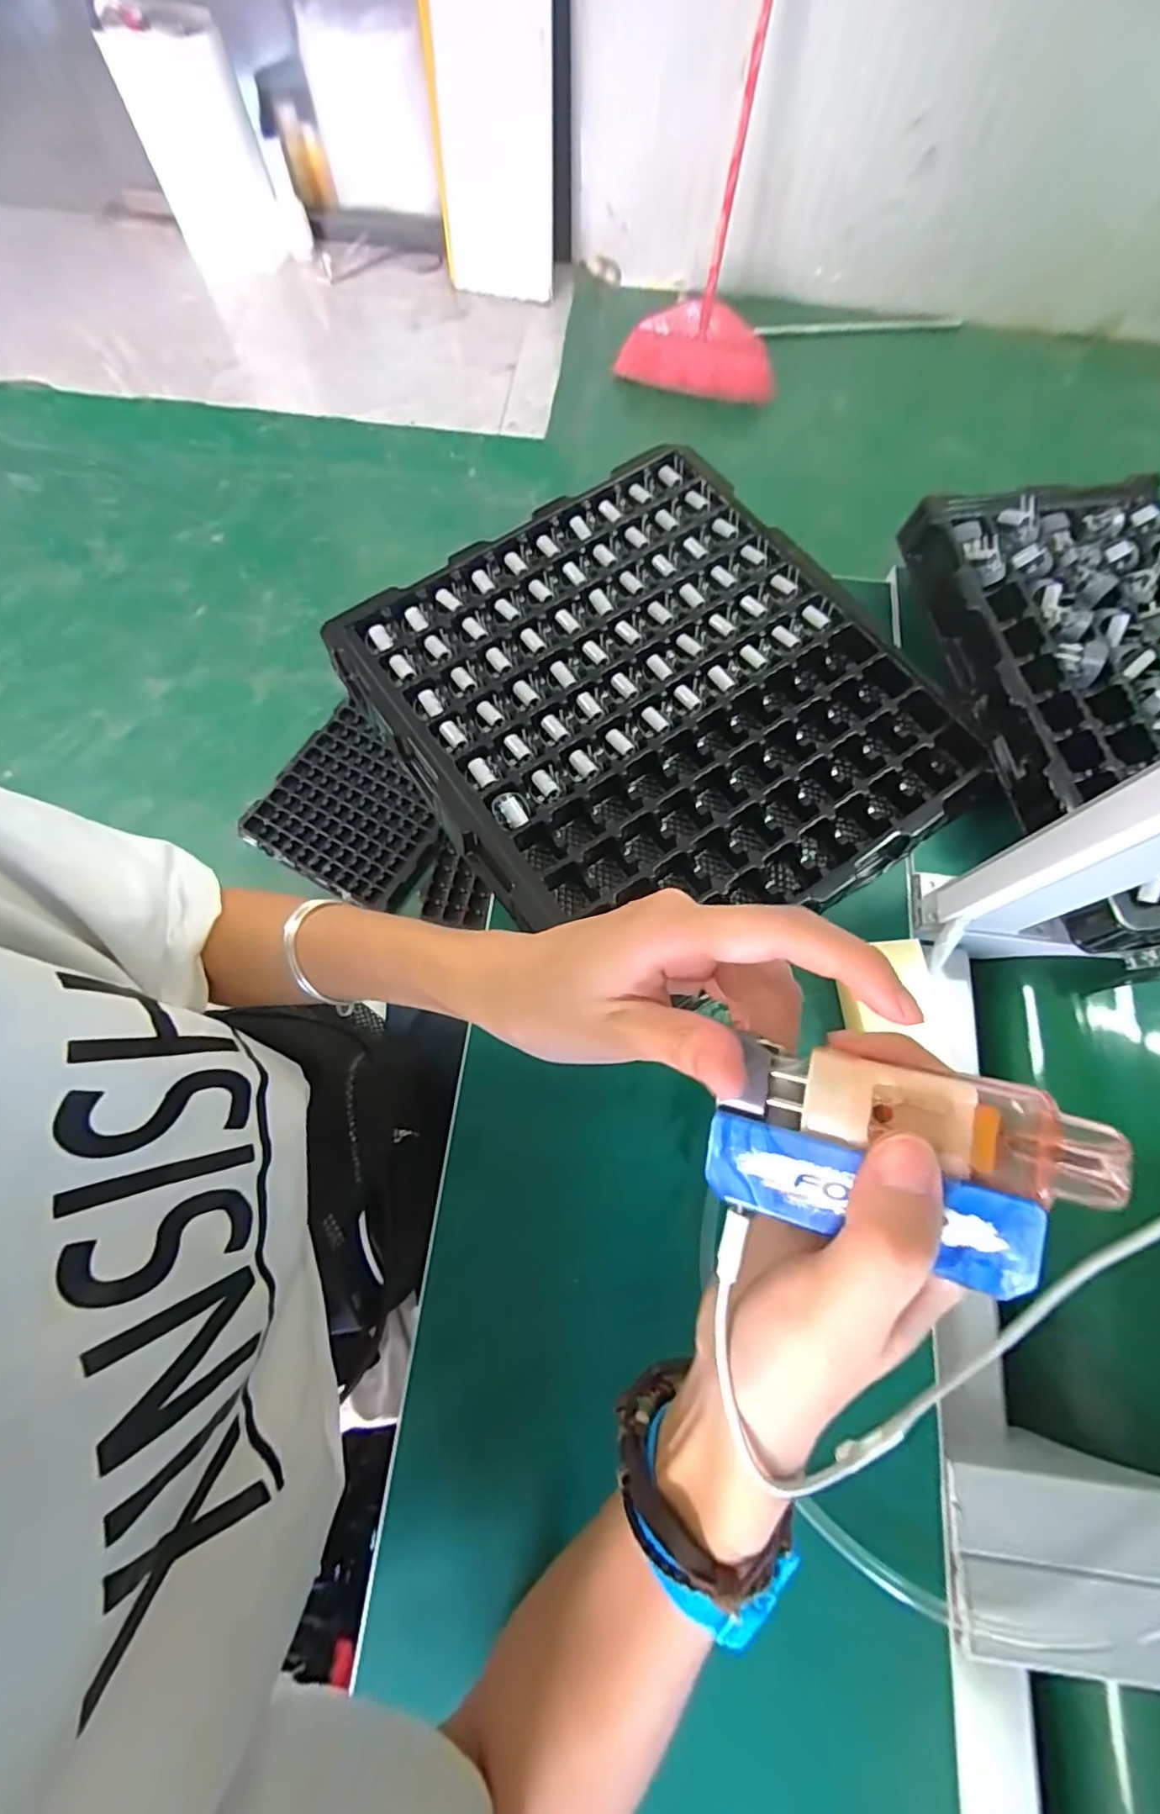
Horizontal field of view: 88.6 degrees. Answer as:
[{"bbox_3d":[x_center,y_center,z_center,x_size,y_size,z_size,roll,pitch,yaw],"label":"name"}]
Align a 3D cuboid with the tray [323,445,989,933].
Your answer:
[{"bbox_3d":[0.050,-0.153,0.448,0.350,0.033,0.379,-32,74,-11],"label":"tray"}]

